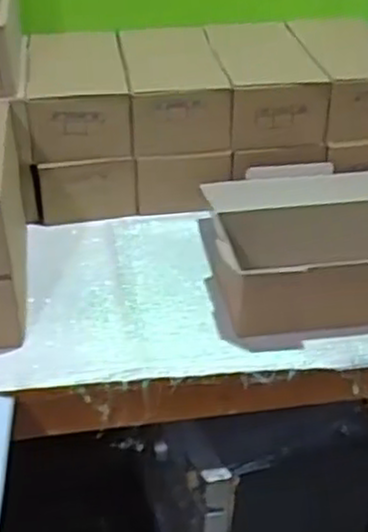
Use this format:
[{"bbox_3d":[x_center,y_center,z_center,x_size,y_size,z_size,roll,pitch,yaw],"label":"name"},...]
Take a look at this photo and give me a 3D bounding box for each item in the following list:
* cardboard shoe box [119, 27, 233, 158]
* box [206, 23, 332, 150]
[{"bbox_3d":[-0.022,-0.272,1.157,0.147,0.110,0.251,-5,34,-7],"label":"cardboard shoe box"},{"bbox_3d":[0.124,-0.280,1.163,0.146,0.107,0.256,-5,34,-7],"label":"box"}]

